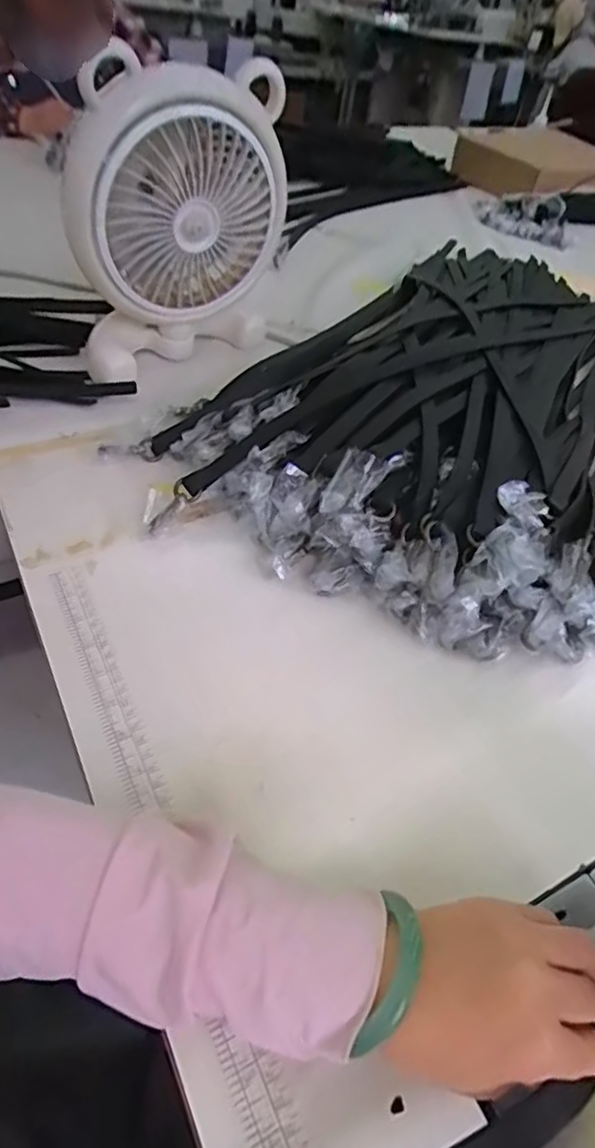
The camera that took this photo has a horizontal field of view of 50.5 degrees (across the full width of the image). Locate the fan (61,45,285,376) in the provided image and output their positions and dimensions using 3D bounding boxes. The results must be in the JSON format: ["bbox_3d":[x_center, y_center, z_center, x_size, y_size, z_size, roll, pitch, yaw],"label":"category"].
[{"bbox_3d":[-0.114,-0.344,0.628,0.208,0.257,0.098,-18,49,-24],"label":"fan"}]

